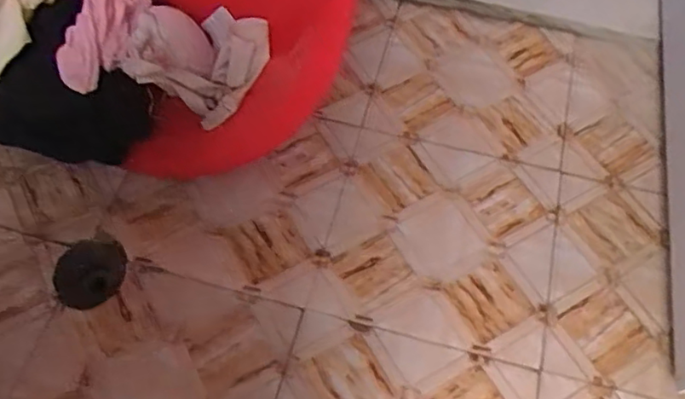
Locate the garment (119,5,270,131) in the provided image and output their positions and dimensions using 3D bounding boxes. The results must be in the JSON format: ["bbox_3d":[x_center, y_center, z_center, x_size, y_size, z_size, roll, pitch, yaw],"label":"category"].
[{"bbox_3d":[-0.181,-0.192,0.816,0.152,0.113,0.157,20,62,9],"label":"garment"}]

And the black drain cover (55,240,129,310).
[{"bbox_3d":[-0.325,0.096,0.803,0.089,0.009,0.092,-6,60,-3],"label":"black drain cover"}]

